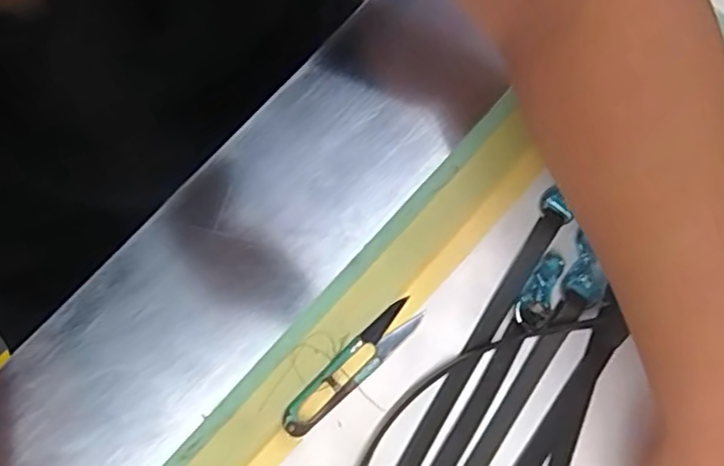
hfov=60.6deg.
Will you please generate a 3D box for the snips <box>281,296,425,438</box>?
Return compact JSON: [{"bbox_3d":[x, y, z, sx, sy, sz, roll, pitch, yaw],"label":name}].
[{"bbox_3d":[-0.006,0.081,0.375,0.105,0.010,0.022,-43,83,-7],"label":"snips"}]

